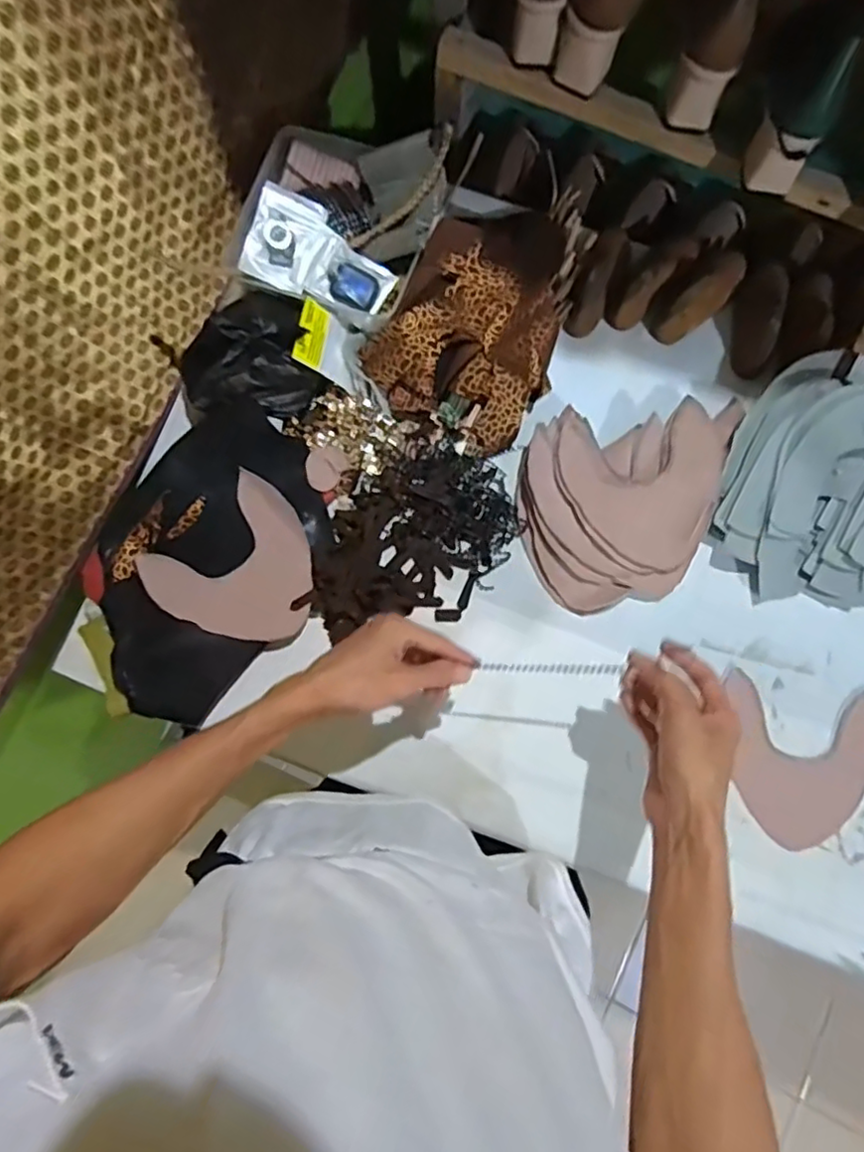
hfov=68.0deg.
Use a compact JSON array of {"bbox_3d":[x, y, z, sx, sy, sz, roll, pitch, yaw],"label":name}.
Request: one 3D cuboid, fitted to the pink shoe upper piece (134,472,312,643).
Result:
[{"bbox_3d":[-0.196,-0.003,0.663,0.159,0.032,0.155,0,79,1],"label":"pink shoe upper piece"}]

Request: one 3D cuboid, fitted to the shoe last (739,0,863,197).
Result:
[{"bbox_3d":[0.332,-0.430,0.574,0.062,0.154,0.076,8,59,3],"label":"shoe last"}]

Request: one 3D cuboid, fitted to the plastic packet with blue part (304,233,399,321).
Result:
[{"bbox_3d":[-0.092,-0.321,0.703,0.087,0.015,0.071,28,92,-11],"label":"plastic packet with blue part"}]

